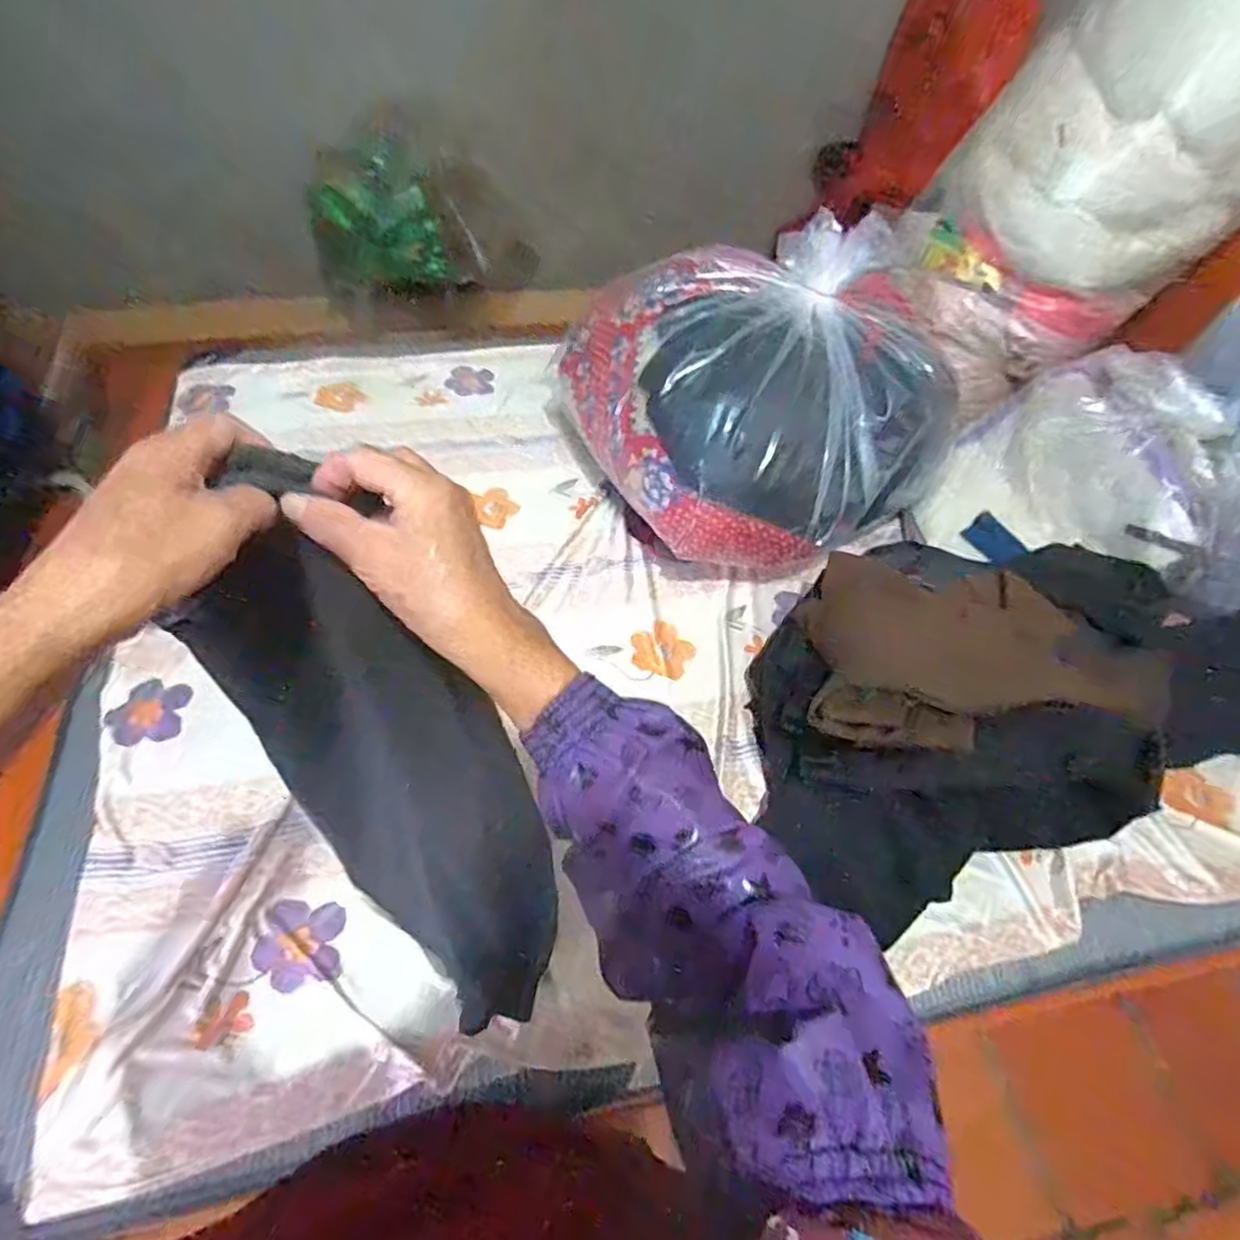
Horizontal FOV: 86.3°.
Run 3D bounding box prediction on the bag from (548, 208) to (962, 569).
[{"bbox_3d":[0.194,-0.360,1.106,0.460,0.383,0.532,-18,55,-17],"label":"bag"}]

